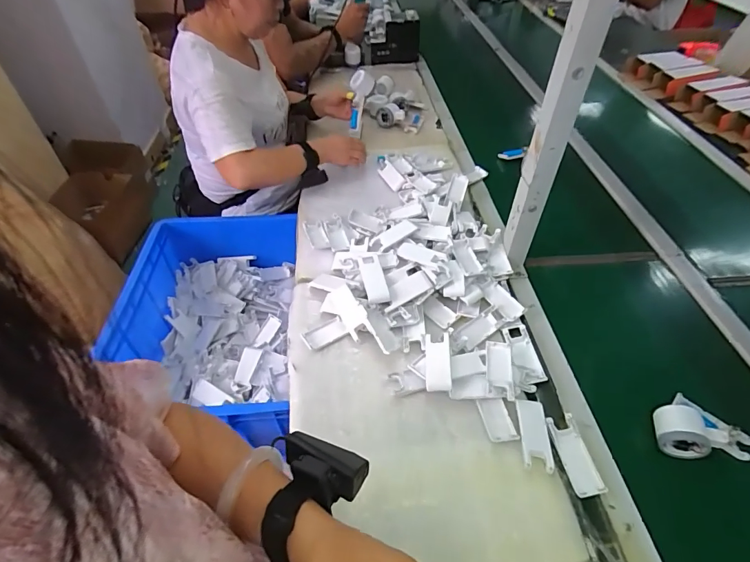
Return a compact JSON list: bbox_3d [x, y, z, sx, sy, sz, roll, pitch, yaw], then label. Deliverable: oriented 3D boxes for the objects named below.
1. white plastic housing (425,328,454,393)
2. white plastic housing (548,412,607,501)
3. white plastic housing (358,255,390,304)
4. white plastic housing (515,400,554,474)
[{"bbox_3d":[0.101,0.124,0.654,0.041,0.019,0.115,6,48,5],"label":"white plastic housing"},{"bbox_3d":[0.277,0.239,0.564,0.041,0.009,0.105,-6,48,-7],"label":"white plastic housing"},{"bbox_3d":[-0.003,-0.005,0.733,0.037,0.015,0.103,-10,61,-10],"label":"white plastic housing"},{"bbox_3d":[0.223,0.212,0.575,0.044,0.015,0.101,5,48,4],"label":"white plastic housing"}]

